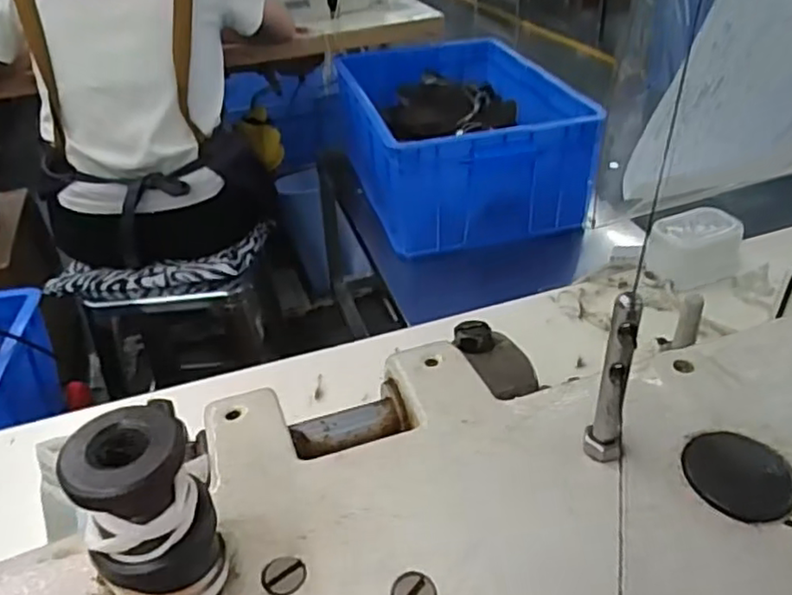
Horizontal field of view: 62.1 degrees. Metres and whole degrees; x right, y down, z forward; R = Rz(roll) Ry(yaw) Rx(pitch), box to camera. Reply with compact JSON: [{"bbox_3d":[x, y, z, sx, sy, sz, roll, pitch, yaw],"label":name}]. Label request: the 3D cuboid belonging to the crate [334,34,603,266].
[{"bbox_3d":[0.117,-0.329,1.298,0.389,0.189,0.591,-11,36,-10],"label":"crate"}]

